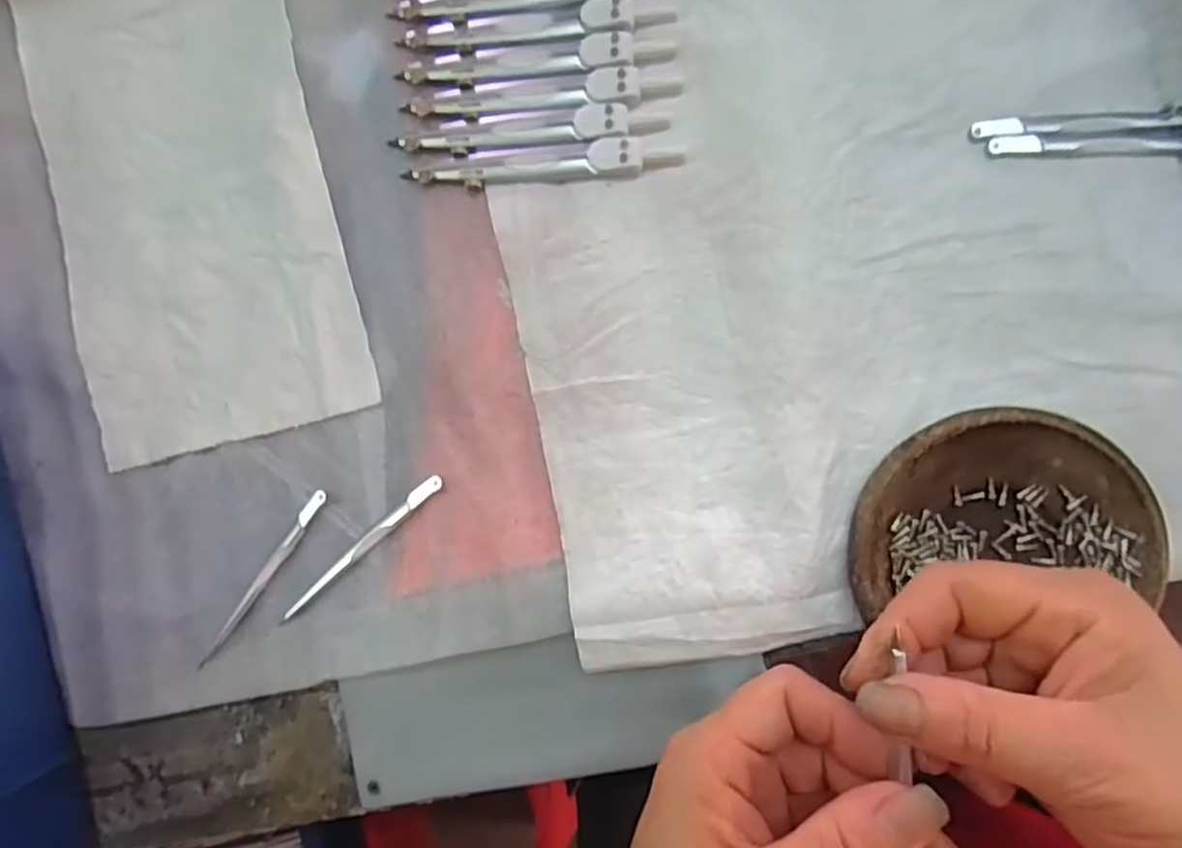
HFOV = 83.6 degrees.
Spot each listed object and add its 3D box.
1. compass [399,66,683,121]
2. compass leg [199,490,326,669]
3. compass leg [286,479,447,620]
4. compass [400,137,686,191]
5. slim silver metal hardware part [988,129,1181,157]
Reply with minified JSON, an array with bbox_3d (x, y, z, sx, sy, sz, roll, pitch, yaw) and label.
[{"bbox_3d":[-0.024,-0.150,0.301,0.126,0.007,0.016,0,91,9],"label":"compass"},{"bbox_3d":[-0.162,0.076,0.326,0.008,0.004,0.106,36,96,6],"label":"compass leg"},{"bbox_3d":[-0.111,0.059,0.317,0.103,0.005,0.008,-40,85,7],"label":"compass leg"},{"bbox_3d":[-0.024,-0.119,0.300,0.125,0.007,0.017,-2,91,9],"label":"compass"},{"bbox_3d":[0.219,-0.113,0.264,0.108,0.004,0.010,2,91,9],"label":"slim silver metal hardware part"}]

